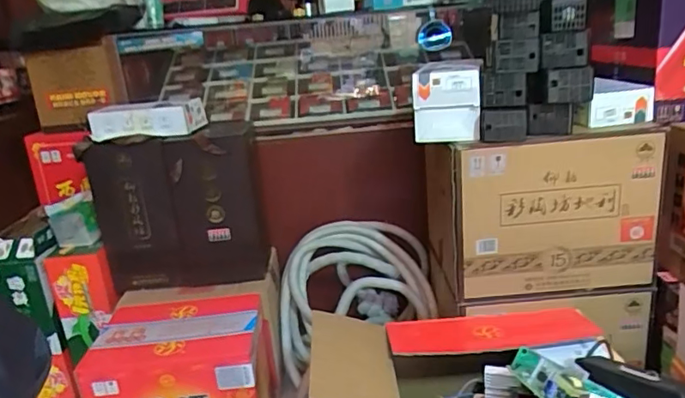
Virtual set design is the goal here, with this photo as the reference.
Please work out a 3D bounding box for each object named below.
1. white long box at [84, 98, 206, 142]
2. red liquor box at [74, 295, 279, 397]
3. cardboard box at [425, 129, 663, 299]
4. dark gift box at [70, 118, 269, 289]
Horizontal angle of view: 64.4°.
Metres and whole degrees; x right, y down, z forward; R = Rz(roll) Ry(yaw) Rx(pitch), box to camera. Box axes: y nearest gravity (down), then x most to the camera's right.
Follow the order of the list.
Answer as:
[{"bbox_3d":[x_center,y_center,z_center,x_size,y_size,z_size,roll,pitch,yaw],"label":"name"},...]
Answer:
[{"bbox_3d":[-0.451,-0.184,1.252,0.232,0.065,0.127,-1,19,11],"label":"white long box"},{"bbox_3d":[-0.320,0.393,1.149,0.321,0.274,0.243,-5,18,-1],"label":"red liquor box"},{"bbox_3d":[0.396,0.005,1.125,0.397,0.302,0.258,-3,18,5],"label":"cardboard box"},{"bbox_3d":[-0.364,0.024,1.280,0.371,0.350,0.138,0,19,14],"label":"dark gift box"}]

